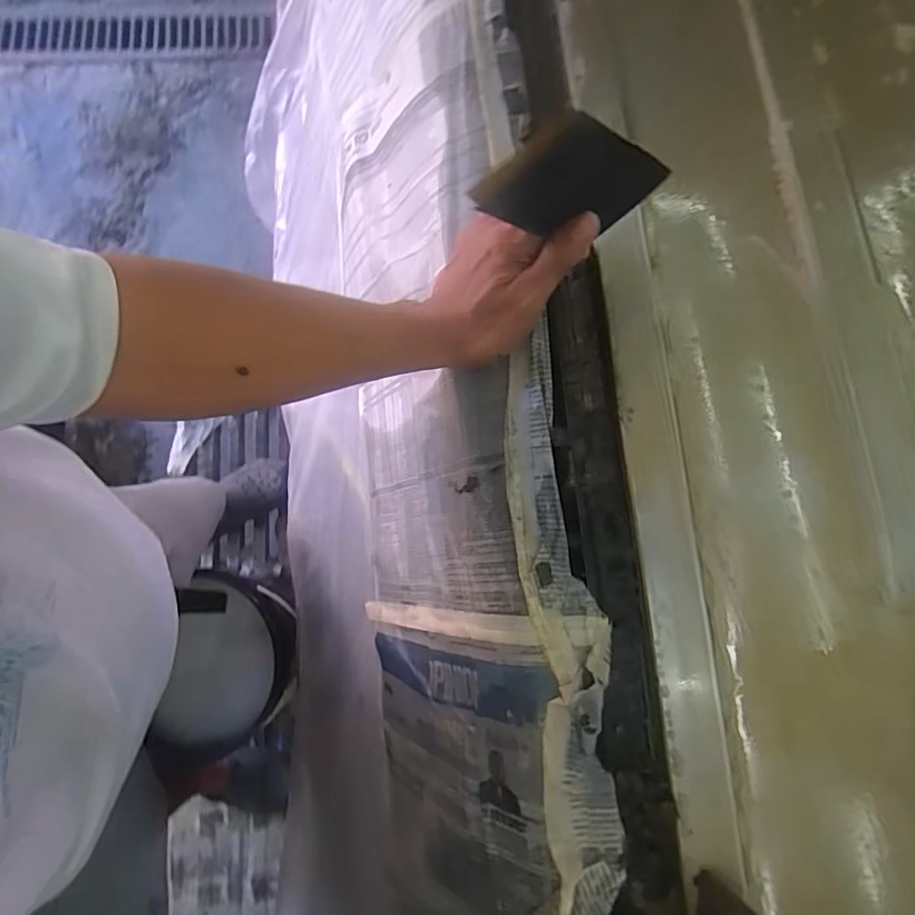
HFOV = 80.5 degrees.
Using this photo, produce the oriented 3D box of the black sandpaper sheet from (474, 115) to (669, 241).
[{"bbox_3d":[0.066,-0.149,0.299,0.119,0.068,0.009,-11,80,-46],"label":"black sandpaper sheet"}]

